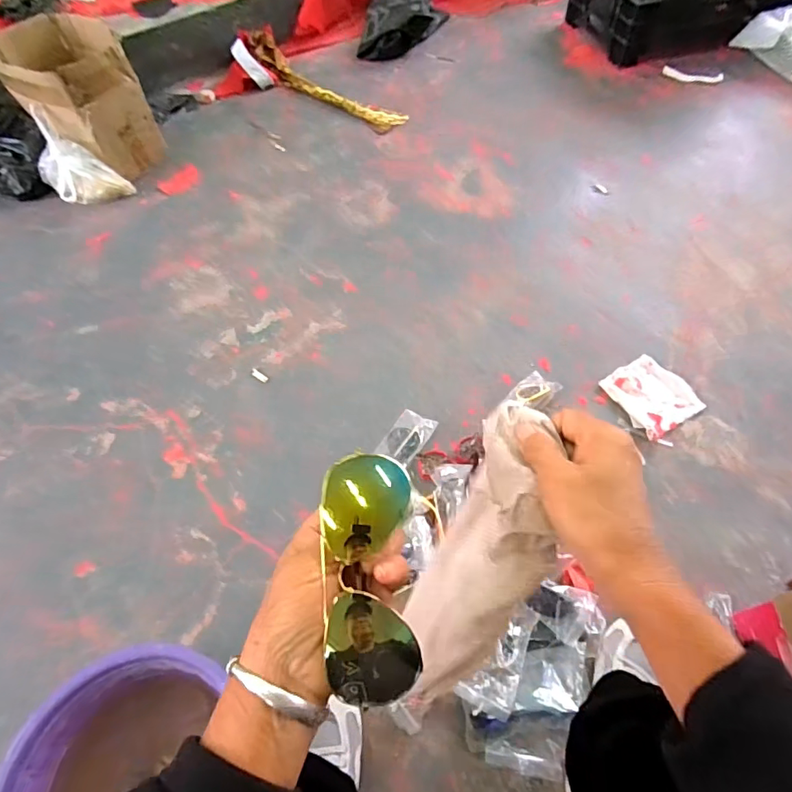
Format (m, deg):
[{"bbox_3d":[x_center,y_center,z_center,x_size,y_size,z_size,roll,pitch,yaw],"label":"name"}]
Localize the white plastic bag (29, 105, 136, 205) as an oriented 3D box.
[{"bbox_3d":[-0.878,-0.640,1.328,0.254,0.137,0.164,39,66,24],"label":"white plastic bag"}]

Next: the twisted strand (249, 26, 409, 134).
[{"bbox_3d":[-0.256,-1.045,1.617,0.135,0.056,0.734,-38,63,-21],"label":"twisted strand"}]

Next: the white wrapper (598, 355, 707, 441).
[{"bbox_3d":[0.472,-0.006,0.914,0.137,0.022,0.146,-28,60,-15],"label":"white wrapper"}]

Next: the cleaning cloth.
[{"bbox_3d":[0.068,0.119,0.365,0.076,0.218,0.081,21,28,16],"label":"cleaning cloth"}]

